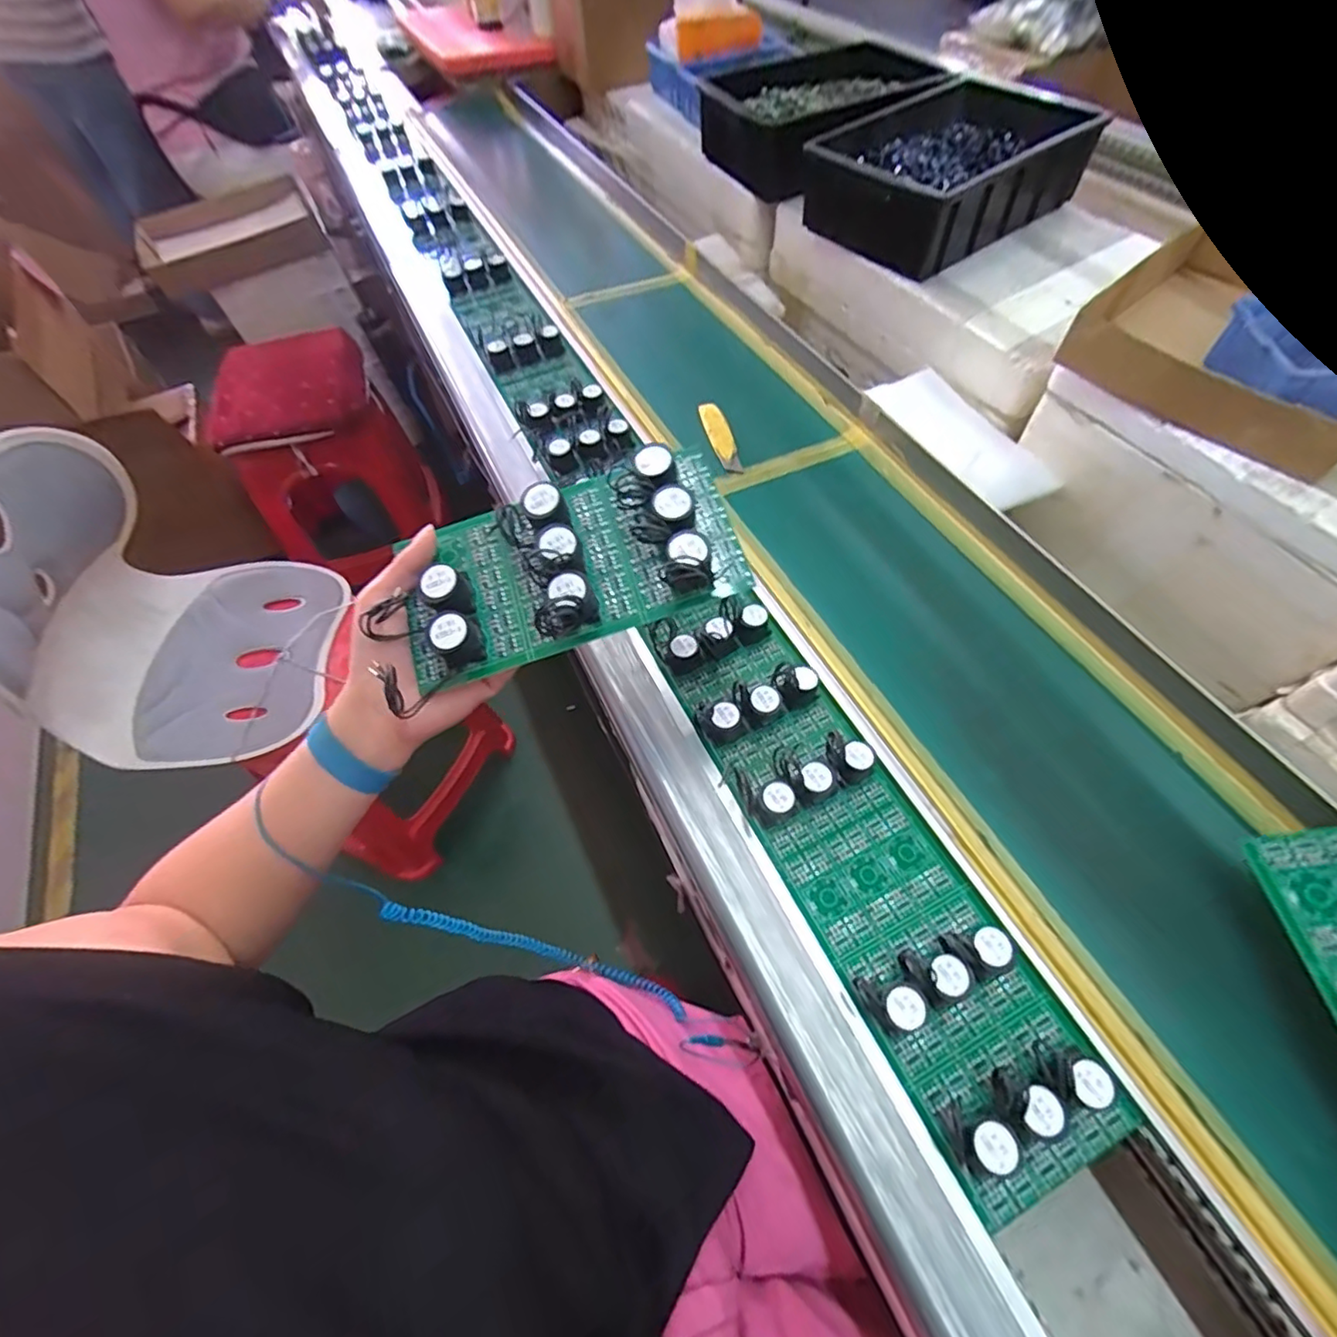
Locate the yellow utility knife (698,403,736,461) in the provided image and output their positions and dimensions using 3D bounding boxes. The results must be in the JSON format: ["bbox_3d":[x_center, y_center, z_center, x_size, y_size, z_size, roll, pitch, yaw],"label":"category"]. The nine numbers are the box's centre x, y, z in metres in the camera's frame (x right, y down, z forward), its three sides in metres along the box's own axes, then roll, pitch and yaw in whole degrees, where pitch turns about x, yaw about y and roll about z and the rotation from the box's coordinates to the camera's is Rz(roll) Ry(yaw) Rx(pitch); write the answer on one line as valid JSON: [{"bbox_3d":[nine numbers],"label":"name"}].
[{"bbox_3d":[0.050,-0.239,0.601,0.025,0.013,0.081,-11,58,-3],"label":"yellow utility knife"}]

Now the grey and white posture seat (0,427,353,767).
[{"bbox_3d":[-0.706,-0.095,0.787,0.322,0.324,0.354,2,59,5],"label":"grey and white posture seat"}]

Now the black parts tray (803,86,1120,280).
[{"bbox_3d":[0.314,-0.569,0.691,0.281,0.086,0.197,-32,62,-15],"label":"black parts tray"}]

